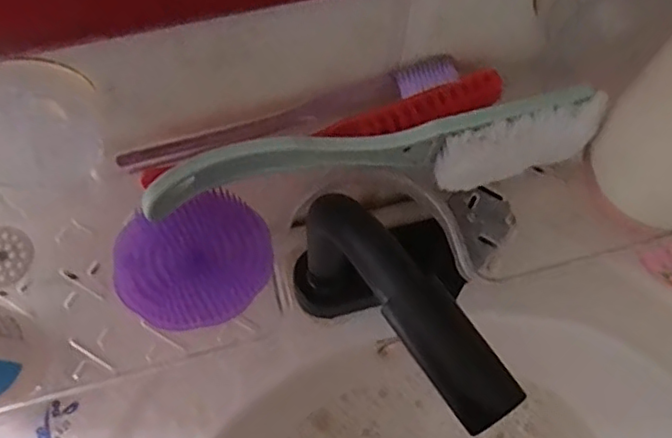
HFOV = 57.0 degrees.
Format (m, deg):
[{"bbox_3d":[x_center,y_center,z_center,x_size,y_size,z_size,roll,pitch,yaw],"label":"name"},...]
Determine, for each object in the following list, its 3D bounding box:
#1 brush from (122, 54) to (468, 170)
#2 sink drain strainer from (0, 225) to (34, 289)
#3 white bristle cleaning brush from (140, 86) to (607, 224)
[{"bbox_3d":[-0.022,-0.052,0.314,0.171,0.020,0.017,-17,69,-8],"label":"brush"},{"bbox_3d":[-0.176,0.020,0.325,0.033,0.005,0.031,1,68,-1],"label":"sink drain strainer"},{"bbox_3d":[0.022,-0.029,0.305,0.224,0.032,0.030,-10,68,-6],"label":"white bristle cleaning brush"}]

